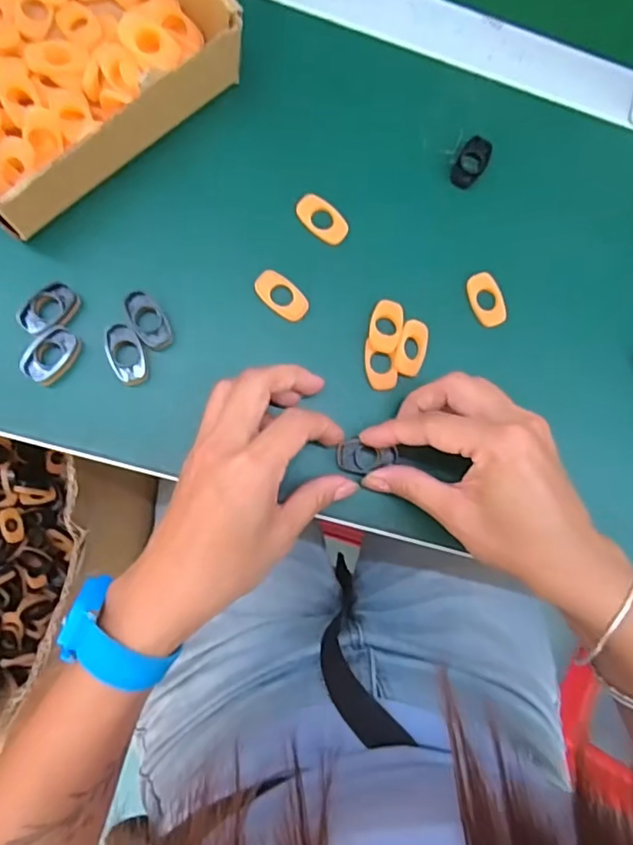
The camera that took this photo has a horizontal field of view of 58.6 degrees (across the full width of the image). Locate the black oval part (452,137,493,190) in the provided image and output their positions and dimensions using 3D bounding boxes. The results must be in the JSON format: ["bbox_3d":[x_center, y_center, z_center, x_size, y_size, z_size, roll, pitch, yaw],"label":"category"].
[{"bbox_3d":[0.097,-0.161,0.350,0.018,0.006,0.038,28,82,-5],"label":"black oval part"}]

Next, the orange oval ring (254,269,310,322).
[{"bbox_3d":[-0.020,-0.074,0.327,0.034,0.004,0.020,42,81,-3],"label":"orange oval ring"}]

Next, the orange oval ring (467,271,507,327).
[{"bbox_3d":[0.105,-0.075,0.346,0.020,0.005,0.033,-12,87,-9],"label":"orange oval ring"}]

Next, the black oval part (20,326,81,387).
[{"bbox_3d":[-0.144,-0.036,0.308,0.020,0.015,0.032,33,82,-4],"label":"black oval part"}]

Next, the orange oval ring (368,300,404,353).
[{"bbox_3d":[0.041,-0.057,0.332,0.018,0.004,0.031,16,83,-6],"label":"orange oval ring"}]

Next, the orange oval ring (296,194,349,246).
[{"bbox_3d":[0.004,-0.121,0.336,0.034,0.004,0.020,37,81,-4],"label":"orange oval ring"}]

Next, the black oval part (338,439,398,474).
[{"bbox_3d":[0.029,0.020,0.327,0.035,0.005,0.019,0,85,13],"label":"black oval part"}]

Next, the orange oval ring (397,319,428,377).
[{"bbox_3d":[0.057,-0.044,0.333,0.017,0.004,0.032,17,83,-6],"label":"orange oval ring"}]

